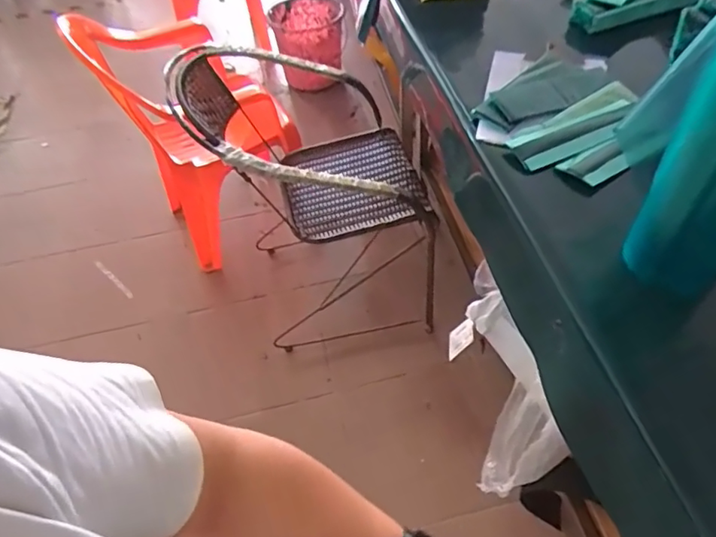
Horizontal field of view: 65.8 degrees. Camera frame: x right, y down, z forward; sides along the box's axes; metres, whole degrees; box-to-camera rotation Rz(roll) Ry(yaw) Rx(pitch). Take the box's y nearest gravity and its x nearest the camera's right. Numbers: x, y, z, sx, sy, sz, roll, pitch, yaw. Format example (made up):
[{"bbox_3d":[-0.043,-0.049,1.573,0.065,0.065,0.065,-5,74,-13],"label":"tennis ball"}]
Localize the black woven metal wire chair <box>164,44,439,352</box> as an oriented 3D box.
[{"bbox_3d":[-0.122,-0.206,1.546,0.581,0.741,0.641,-17,50,-9],"label":"black woven metal wire chair"}]

